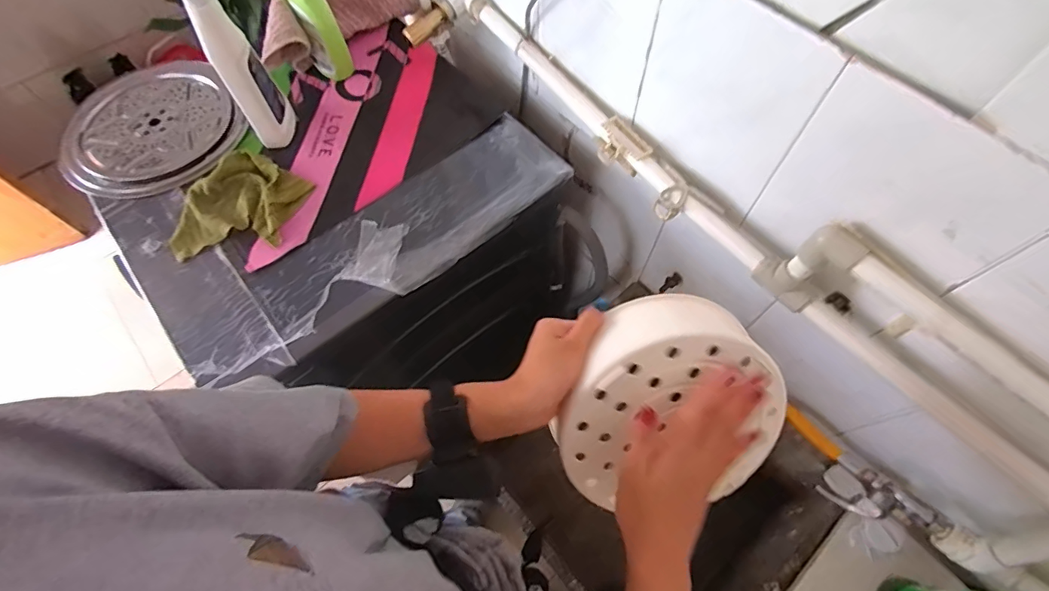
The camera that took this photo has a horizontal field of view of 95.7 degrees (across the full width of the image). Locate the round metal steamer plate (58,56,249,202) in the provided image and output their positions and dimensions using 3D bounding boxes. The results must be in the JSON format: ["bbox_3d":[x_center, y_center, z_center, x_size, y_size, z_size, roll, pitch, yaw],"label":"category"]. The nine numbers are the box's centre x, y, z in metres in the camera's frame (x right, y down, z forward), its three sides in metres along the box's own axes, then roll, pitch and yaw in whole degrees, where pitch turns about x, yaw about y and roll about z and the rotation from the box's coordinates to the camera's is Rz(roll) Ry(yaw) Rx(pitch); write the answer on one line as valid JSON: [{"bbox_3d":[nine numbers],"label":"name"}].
[{"bbox_3d":[-0.549,-0.247,0.699,0.231,0.021,0.249,0,63,0],"label":"round metal steamer plate"}]

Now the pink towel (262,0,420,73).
[{"bbox_3d":[-0.288,-0.439,0.744,0.050,0.119,0.290,33,68,16],"label":"pink towel"}]

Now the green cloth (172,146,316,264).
[{"bbox_3d":[-0.384,-0.119,0.637,0.137,0.031,0.169,16,64,8],"label":"green cloth"}]

